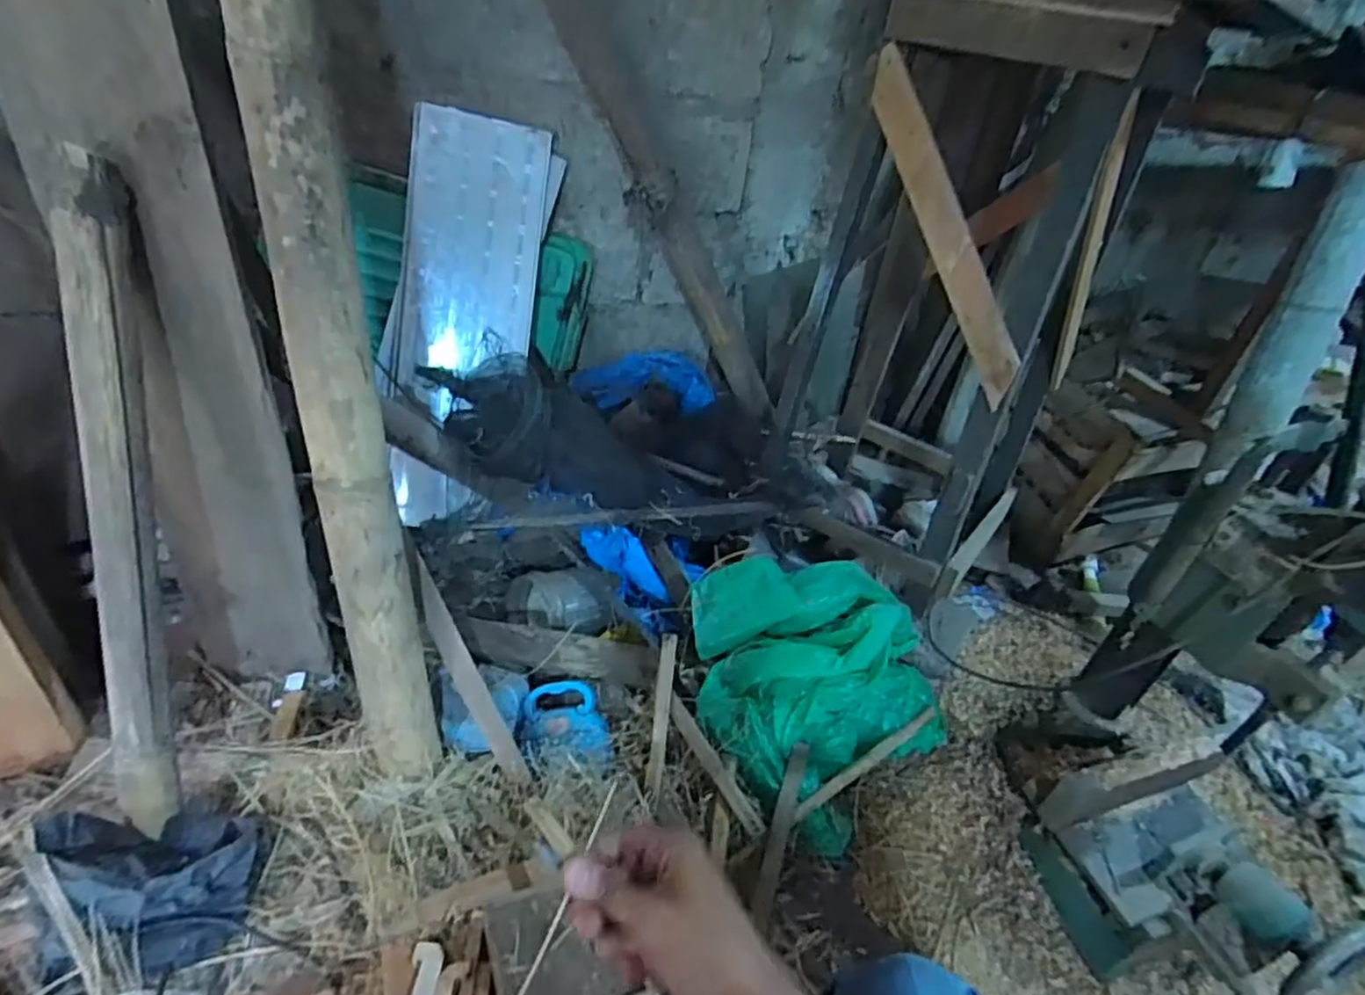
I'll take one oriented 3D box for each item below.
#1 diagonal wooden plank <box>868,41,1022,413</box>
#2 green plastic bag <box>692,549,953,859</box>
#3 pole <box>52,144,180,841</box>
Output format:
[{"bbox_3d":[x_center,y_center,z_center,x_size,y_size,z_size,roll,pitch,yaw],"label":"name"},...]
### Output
[{"bbox_3d":[0.358,-0.367,0.933,0.017,0.476,0.064,-23,3,-34],"label":"diagonal wooden plank"},{"bbox_3d":[0.180,0.256,0.979,0.302,0.216,0.342,-23,47,-34],"label":"green plastic bag"},{"bbox_3d":[-0.609,0.021,0.740,0.059,0.727,0.041,1,10,-9],"label":"pole"}]

